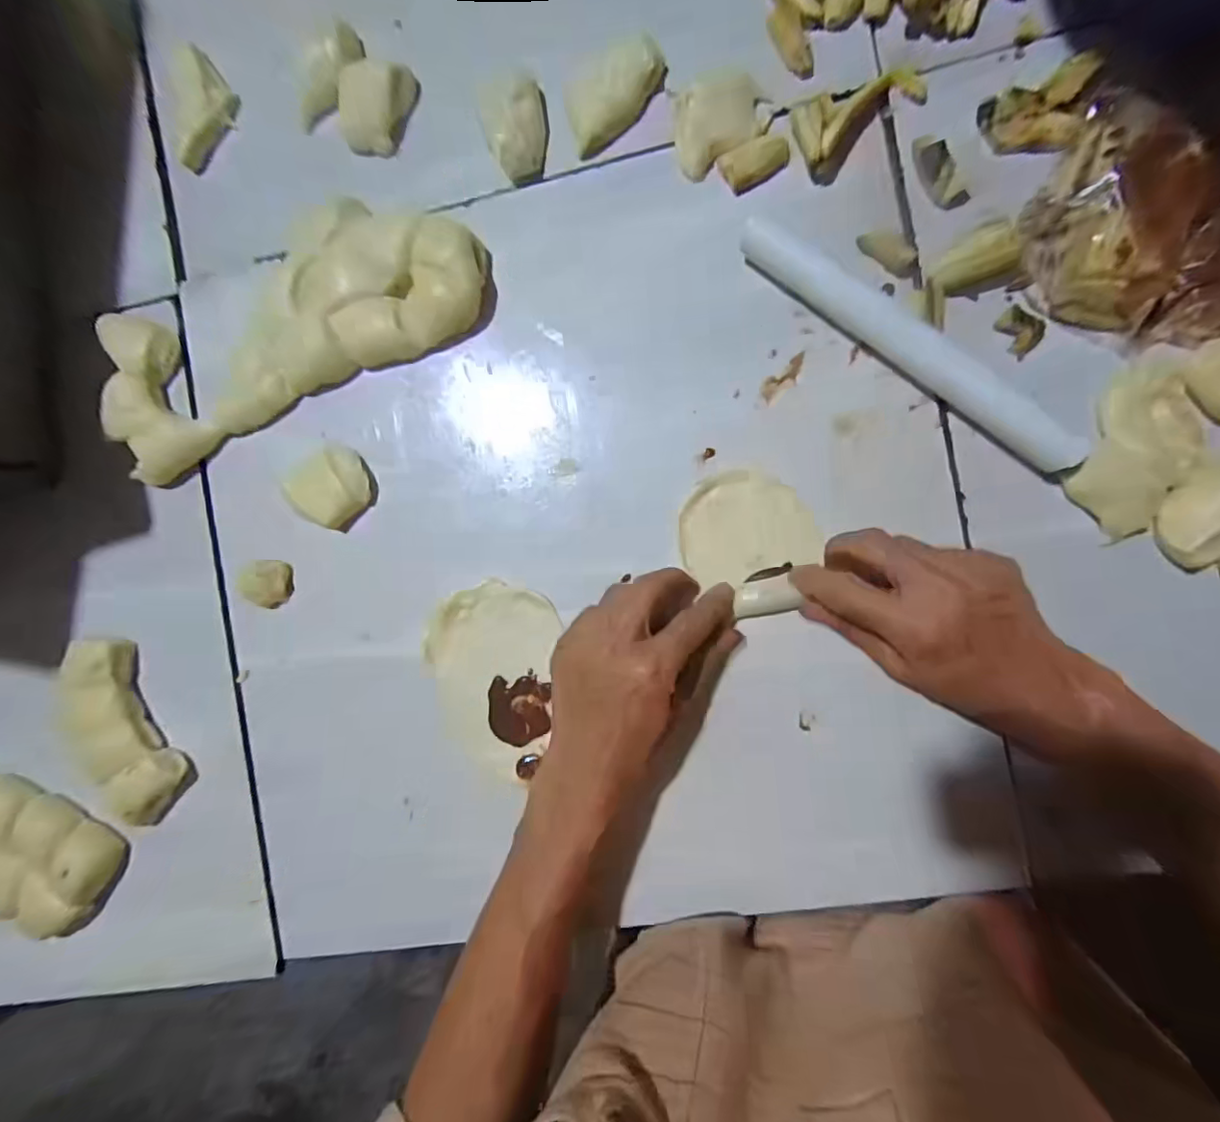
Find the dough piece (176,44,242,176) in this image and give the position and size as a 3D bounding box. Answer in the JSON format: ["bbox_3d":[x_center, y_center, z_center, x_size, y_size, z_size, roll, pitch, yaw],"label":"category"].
[{"bbox_3d":[-0.291,-0.327,0.393,0.039,0.016,0.086,-2,91,7],"label":"dough piece"}]

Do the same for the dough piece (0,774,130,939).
[{"bbox_3d":[-0.435,0.210,0.400,0.152,0.033,0.095,21,94,6],"label":"dough piece"}]

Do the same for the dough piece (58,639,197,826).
[{"bbox_3d":[-0.349,0.121,0.389,0.051,0.032,0.130,-28,88,7],"label":"dough piece"}]

